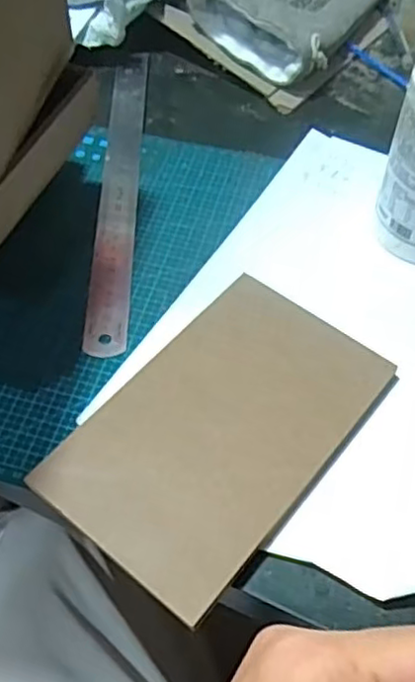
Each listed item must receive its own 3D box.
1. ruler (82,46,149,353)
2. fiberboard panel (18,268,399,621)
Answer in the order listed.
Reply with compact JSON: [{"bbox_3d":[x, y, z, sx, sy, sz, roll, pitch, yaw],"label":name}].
[{"bbox_3d":[-0.063,-0.118,0.499,0.027,0.004,0.312,2,53,-4],"label":"ruler"},{"bbox_3d":[0.009,0.044,0.369,0.113,0.007,0.183,35,59,20],"label":"fiberboard panel"}]

